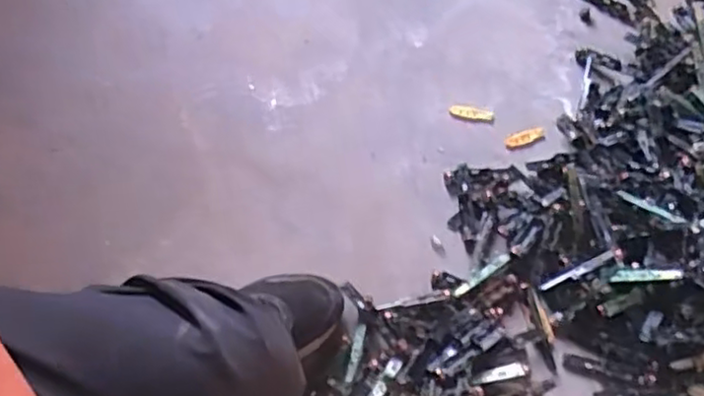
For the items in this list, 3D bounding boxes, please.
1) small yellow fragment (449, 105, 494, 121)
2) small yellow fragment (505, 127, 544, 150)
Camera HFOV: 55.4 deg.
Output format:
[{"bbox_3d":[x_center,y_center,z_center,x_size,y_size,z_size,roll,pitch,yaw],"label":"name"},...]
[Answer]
[{"bbox_3d":[0.175,-0.125,0.978,0.064,0.005,0.020,9,70,-3],"label":"small yellow fragment"},{"bbox_3d":[0.246,-0.086,0.960,0.059,0.008,0.022,-18,65,-8],"label":"small yellow fragment"}]

